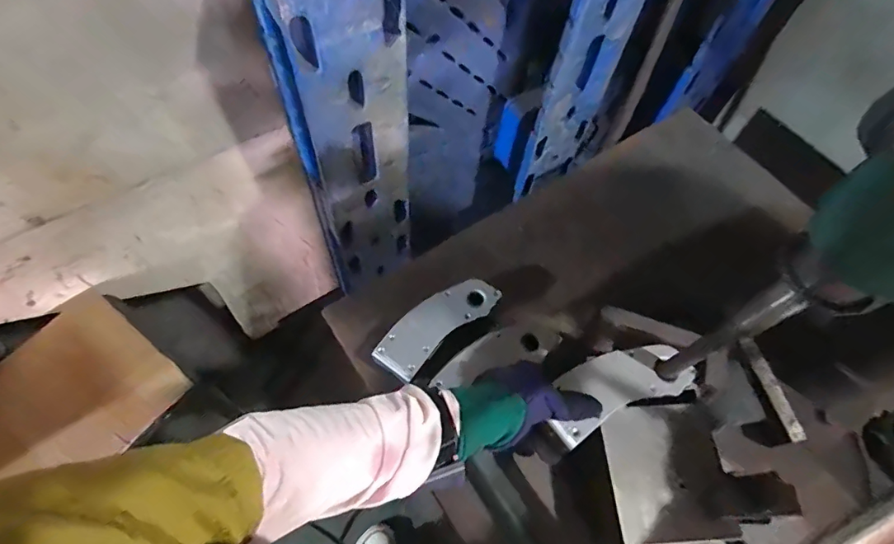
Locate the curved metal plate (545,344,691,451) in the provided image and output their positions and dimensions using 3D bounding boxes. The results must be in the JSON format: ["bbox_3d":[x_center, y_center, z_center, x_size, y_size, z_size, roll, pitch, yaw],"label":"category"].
[{"bbox_3d":[0.180,0.121,0.513,0.164,0.010,0.067,-22,66,-15],"label":"curved metal plate"}]

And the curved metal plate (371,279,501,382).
[{"bbox_3d":[-0.014,0.066,0.637,0.177,0.012,0.067,-38,70,-19],"label":"curved metal plate"}]

